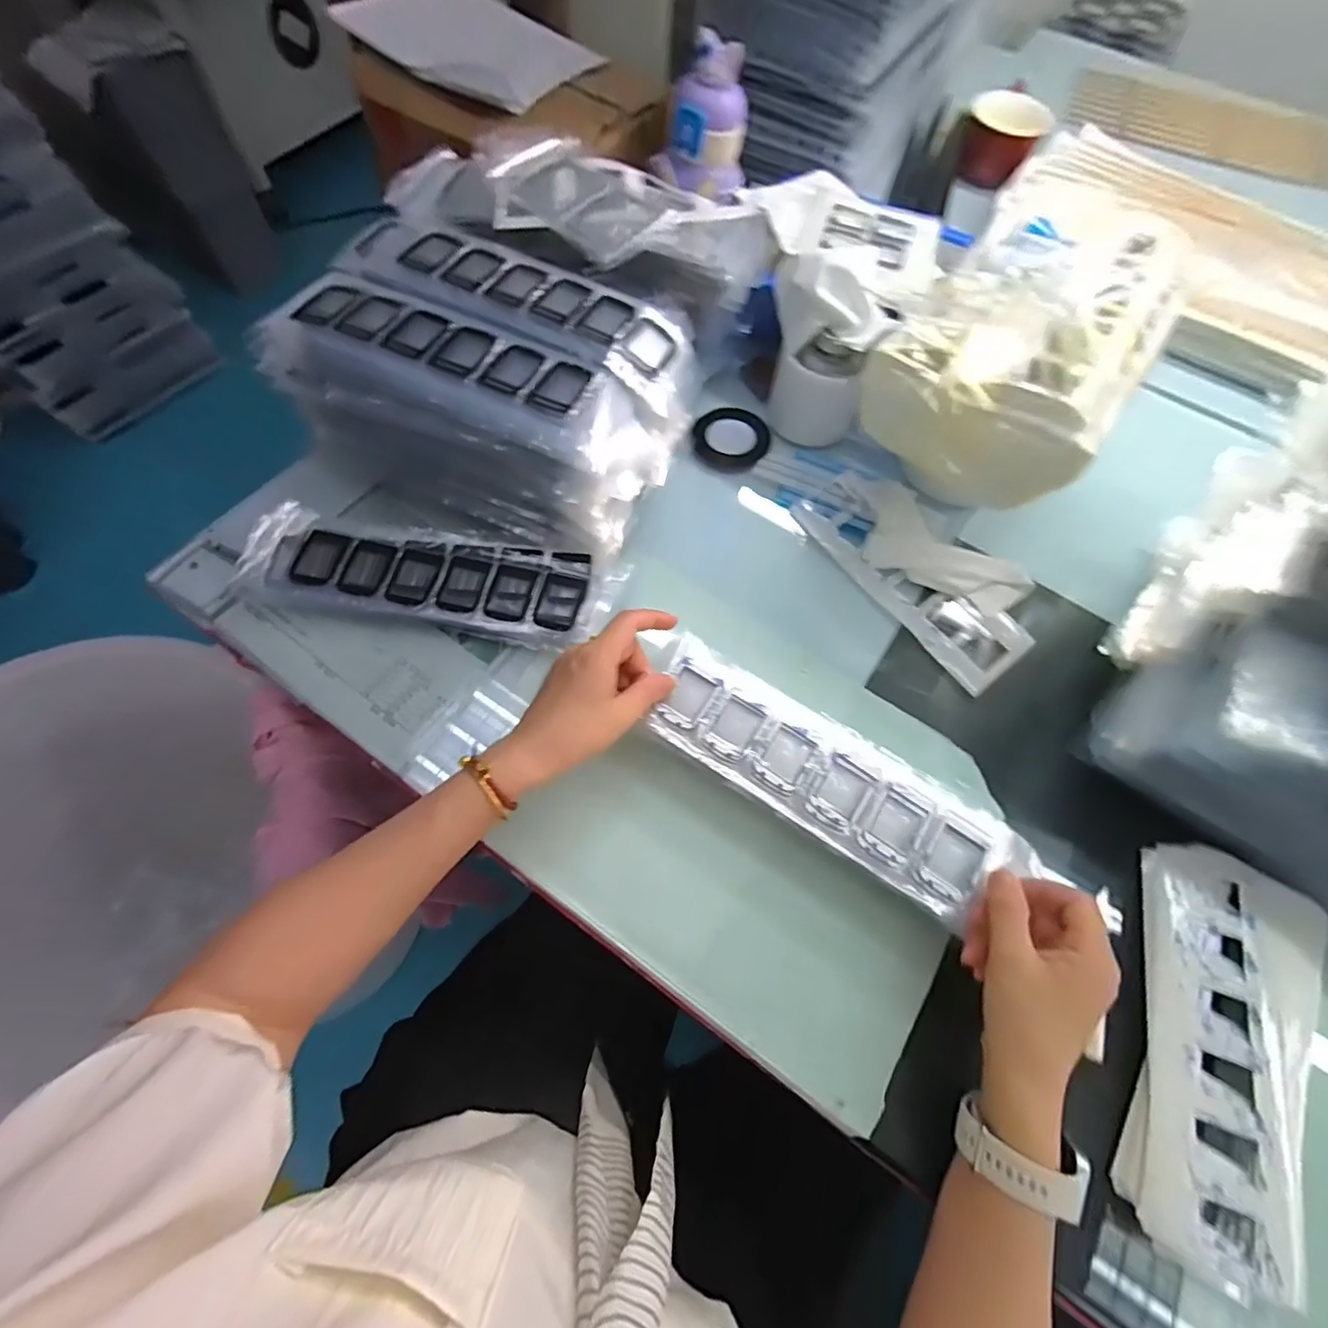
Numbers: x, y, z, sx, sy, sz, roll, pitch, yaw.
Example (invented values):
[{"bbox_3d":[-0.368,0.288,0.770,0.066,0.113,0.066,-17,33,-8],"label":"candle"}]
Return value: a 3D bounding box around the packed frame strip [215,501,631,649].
[{"bbox_3d":[-0.196,-0.072,0.491,0.303,0.031,0.093,8,65,1],"label":"packed frame strip"}]

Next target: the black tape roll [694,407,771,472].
[{"bbox_3d":[0.068,-0.227,0.587,0.073,0.022,0.067,1,65,-2],"label":"black tape roll"}]

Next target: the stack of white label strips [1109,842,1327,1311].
[{"bbox_3d":[0.354,0.241,0.370,0.114,0.019,0.237,27,67,9],"label":"stack of white label strips"}]

